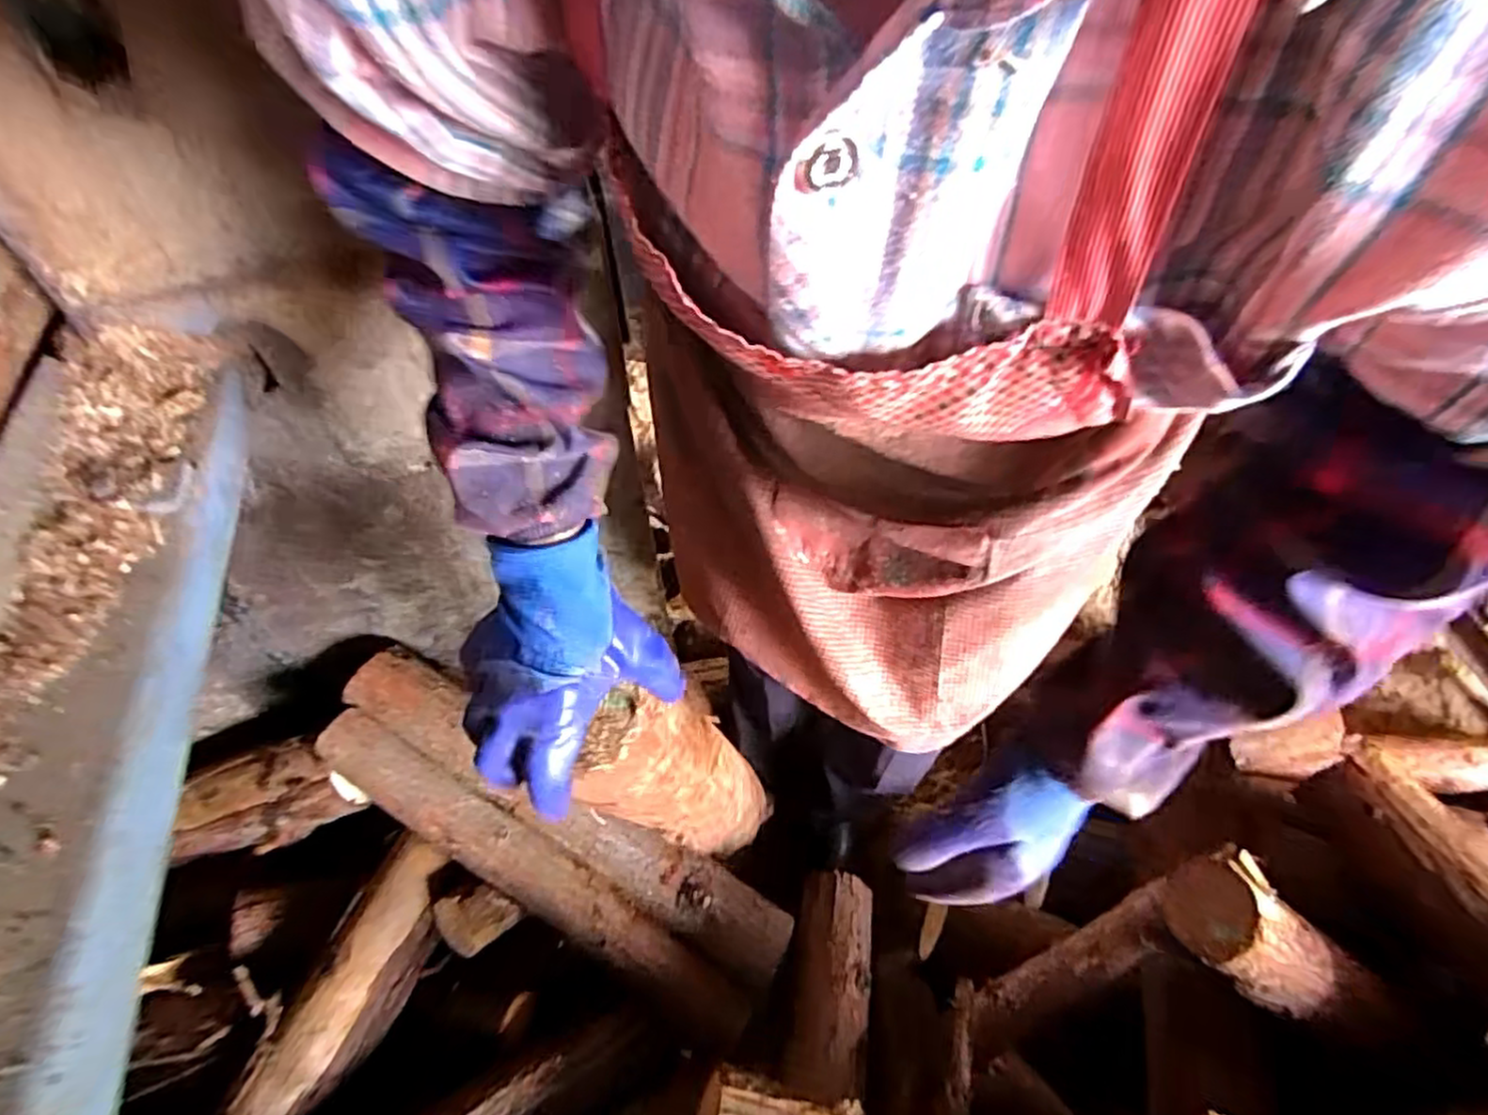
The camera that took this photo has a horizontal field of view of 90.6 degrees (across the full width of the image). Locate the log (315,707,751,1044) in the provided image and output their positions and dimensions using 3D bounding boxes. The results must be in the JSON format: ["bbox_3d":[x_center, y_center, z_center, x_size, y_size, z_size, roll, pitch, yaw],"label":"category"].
[{"bbox_3d":[-0.226,0.334,0.786,0.526,0.059,0.064,34,58,3],"label":"log"}]

